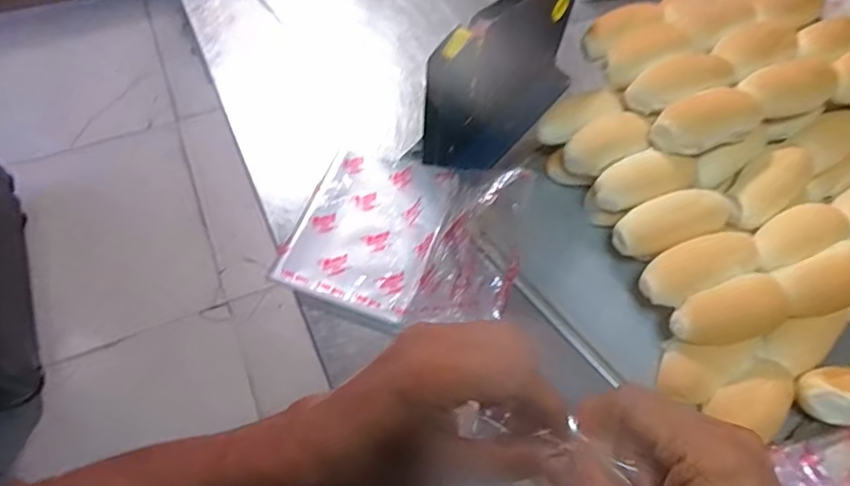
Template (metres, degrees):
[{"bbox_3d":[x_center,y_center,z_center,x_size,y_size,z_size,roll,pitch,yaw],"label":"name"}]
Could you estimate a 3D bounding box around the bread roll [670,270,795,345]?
[{"bbox_3d":[0.236,0.049,0.433,0.084,0.047,0.040,-12,14,5],"label":"bread roll"}]

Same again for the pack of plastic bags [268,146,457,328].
[{"bbox_3d":[-0.052,-0.014,0.490,0.122,0.014,0.153,18,64,8],"label":"pack of plastic bags"}]

